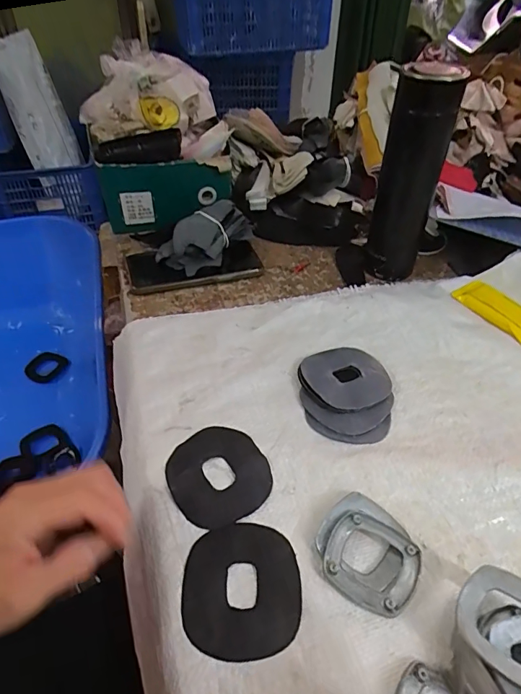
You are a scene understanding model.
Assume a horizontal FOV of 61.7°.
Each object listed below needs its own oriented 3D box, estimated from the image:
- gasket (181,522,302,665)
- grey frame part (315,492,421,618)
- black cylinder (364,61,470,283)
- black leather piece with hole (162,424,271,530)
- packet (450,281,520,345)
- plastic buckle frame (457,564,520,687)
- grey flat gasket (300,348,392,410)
[{"bbox_3d":[-0.012,0.159,0.291,0.076,0.004,0.081,-3,44,-6],"label":"gasket"},{"bbox_3d":[0.076,0.143,0.306,0.069,0.012,0.067,30,50,26],"label":"grey frame part"},{"bbox_3d":[0.165,-0.183,0.487,0.061,0.223,0.051,15,46,13],"label":"black cylinder"},{"bbox_3d":[-0.033,0.100,0.348,0.077,0.007,0.080,-17,47,-19],"label":"black leather piece with hole"},{"bbox_3d":[0.273,-0.044,0.499,0.049,0.007,0.100,-22,49,-23],"label":"packet"},{"bbox_3d":[0.151,0.165,0.257,0.060,0.004,0.057,28,52,24],"label":"plastic buckle frame"},{"bbox_3d":[0.084,0.028,0.420,0.084,0.006,0.075,-8,43,-20],"label":"grey flat gasket"}]

